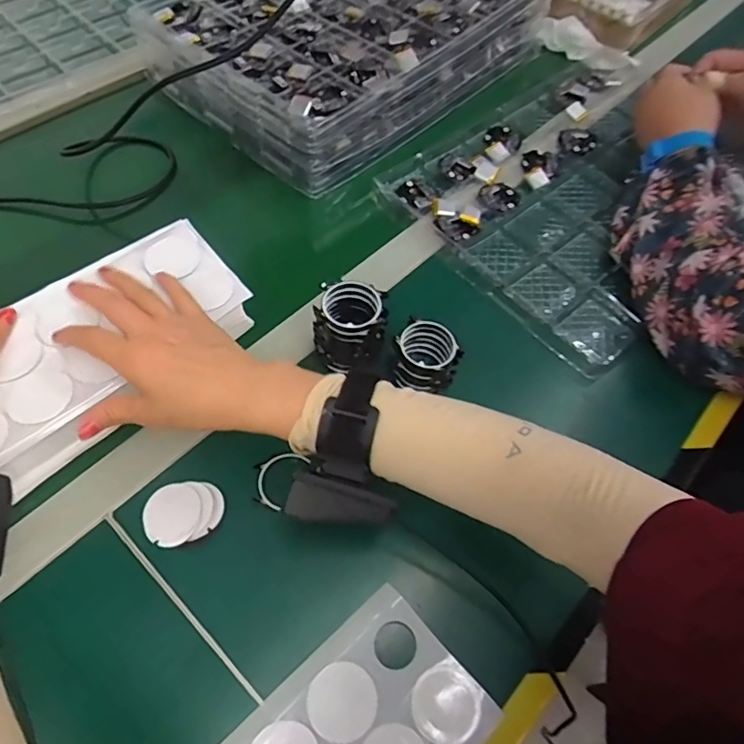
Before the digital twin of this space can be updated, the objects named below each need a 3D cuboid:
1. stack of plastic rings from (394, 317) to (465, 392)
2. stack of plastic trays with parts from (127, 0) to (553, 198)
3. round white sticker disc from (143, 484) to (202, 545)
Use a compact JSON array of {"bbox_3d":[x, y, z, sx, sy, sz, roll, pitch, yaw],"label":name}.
[{"bbox_3d":[0.046,-0.012,0.453,0.052,0.040,0.045,18,59,6],"label":"stack of plastic rings"},{"bbox_3d":[-0.014,-0.442,0.682,0.310,0.078,0.472,39,64,18],"label":"stack of plastic trays with parts"},{"bbox_3d":[-0.145,0.103,0.393,0.042,0.005,0.044,2,59,-3],"label":"round white sticker disc"}]

